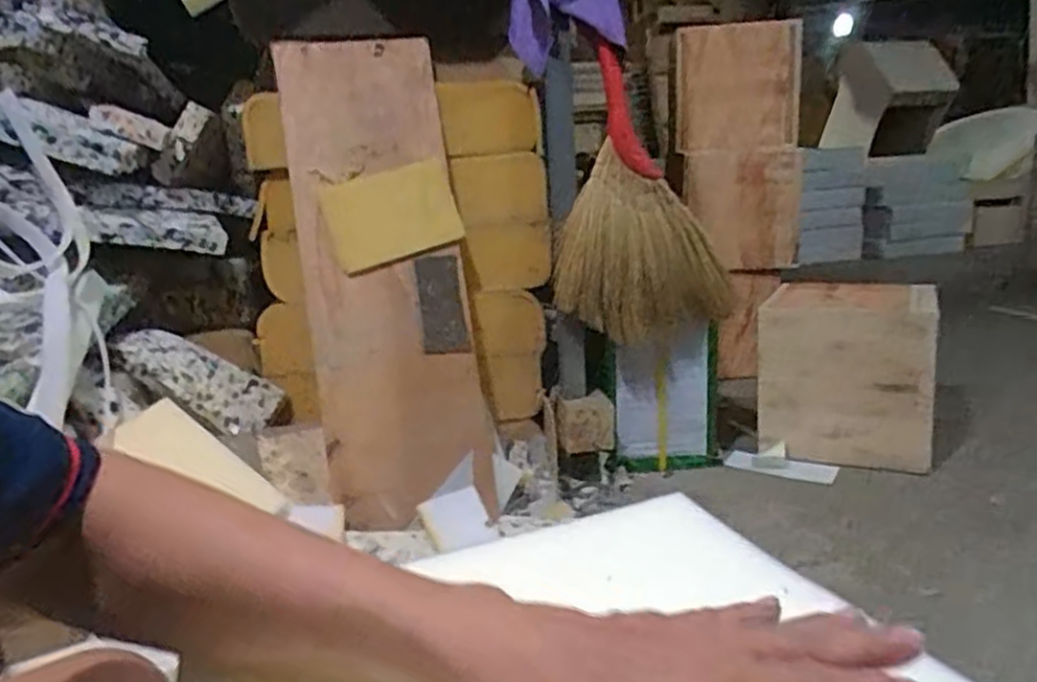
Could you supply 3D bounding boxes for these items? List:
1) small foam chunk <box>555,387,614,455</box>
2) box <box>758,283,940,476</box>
[{"bbox_3d":[0.125,0.152,1.355,0.104,0.095,0.060,-2,13,7],"label":"small foam chunk"},{"bbox_3d":[0.670,0.072,1.516,0.313,0.336,0.246,3,14,26],"label":"box"}]

